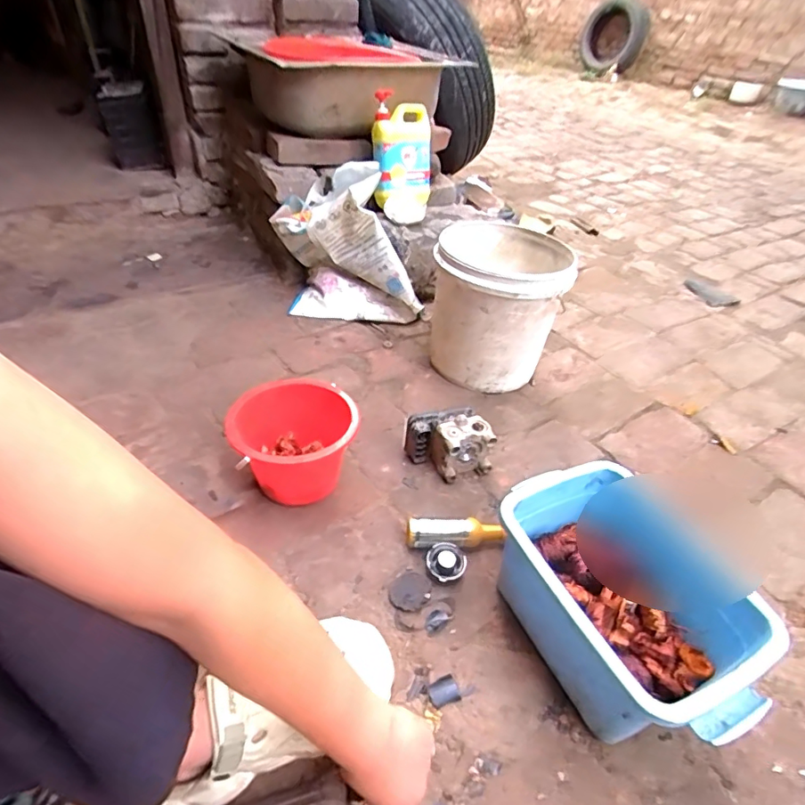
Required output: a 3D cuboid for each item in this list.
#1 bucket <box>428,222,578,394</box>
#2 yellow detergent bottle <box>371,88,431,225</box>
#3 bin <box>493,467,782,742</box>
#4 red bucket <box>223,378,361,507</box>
[{"bbox_3d":[0.185,-0.181,0.988,0.225,0.244,0.231,3,40,-2],"label":"bucket"},{"bbox_3d":[0.007,-0.564,1.182,0.142,0.277,0.107,-8,17,-12],"label":"yellow detergent bottle"},{"bbox_3d":[0.249,0.227,0.577,0.204,0.156,0.285,-18,45,-24],"label":"bin"},{"bbox_3d":[-0.159,0.065,0.765,0.176,0.134,0.164,3,40,-2],"label":"red bucket"}]

